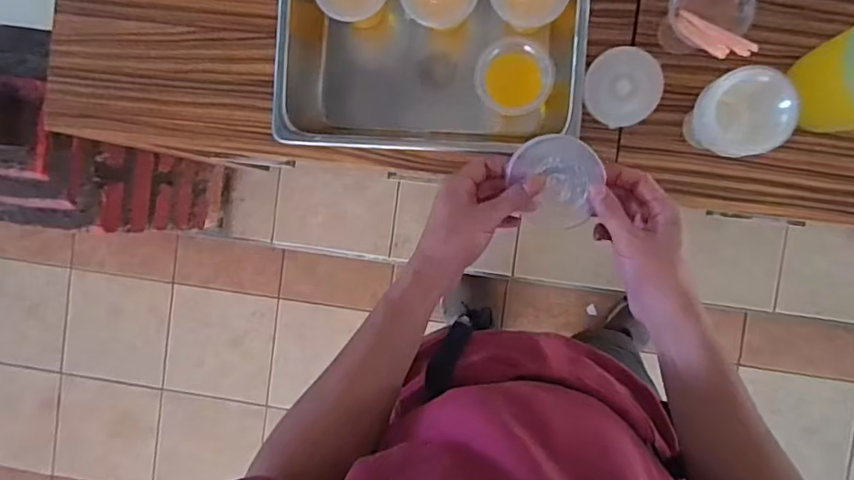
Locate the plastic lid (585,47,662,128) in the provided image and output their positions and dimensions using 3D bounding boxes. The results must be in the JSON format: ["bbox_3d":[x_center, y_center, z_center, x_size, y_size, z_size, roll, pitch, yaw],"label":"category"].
[{"bbox_3d":[0.245,-0.190,0.700,0.088,0.020,0.091,1,96,6],"label":"plastic lid"}]

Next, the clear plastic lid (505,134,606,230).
[{"bbox_3d":[0.123,-0.057,0.546,0.082,0.016,0.088,16,109,11],"label":"clear plastic lid"}]

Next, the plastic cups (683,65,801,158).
[{"bbox_3d":[0.344,-0.139,0.633,0.078,0.121,0.088,-9,92,5],"label":"plastic cups"}]

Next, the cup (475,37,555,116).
[{"bbox_3d":[0.103,-0.190,0.684,0.081,0.112,0.081,0,93,5],"label":"cup"}]

